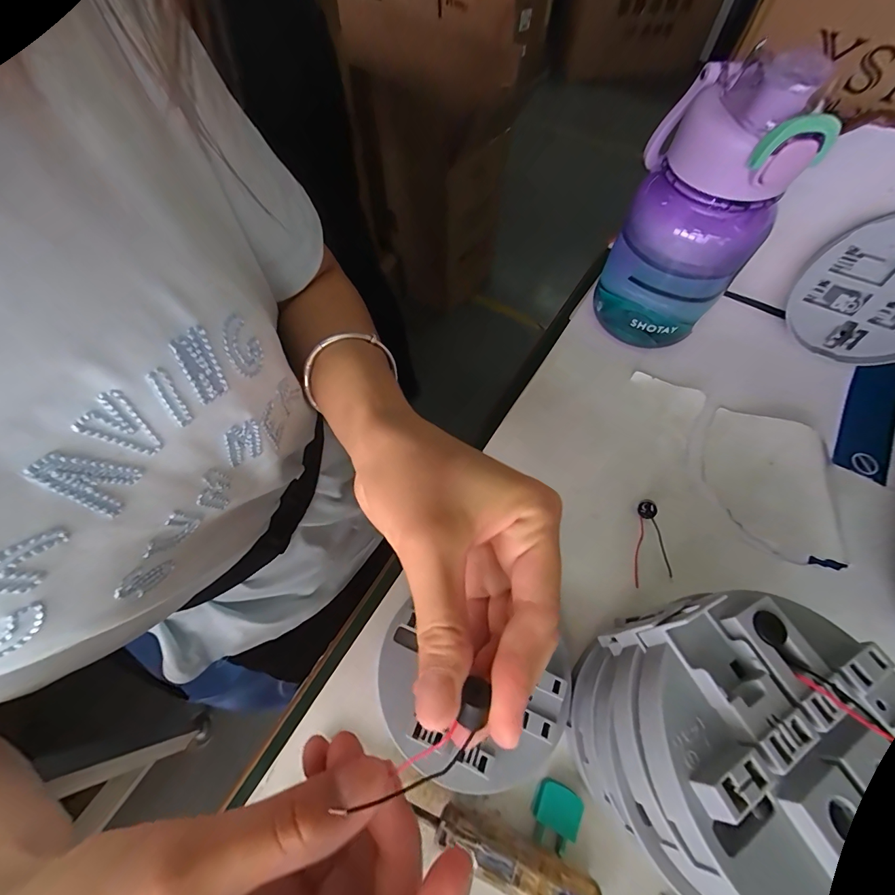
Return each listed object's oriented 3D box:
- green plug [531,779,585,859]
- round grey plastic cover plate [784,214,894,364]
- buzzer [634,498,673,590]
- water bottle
[{"bbox_3d":[0.054,0.184,0.194,0.021,0.005,0.026,28,66,15],"label":"green plug"},{"bbox_3d":[0.318,-0.111,0.285,0.104,0.101,0.015,30,53,14],"label":"round grey plastic cover plate"},{"bbox_3d":[0.132,0.062,0.255,0.020,0.012,0.054,5,76,4],"label":"buzzer"},{"bbox_3d":[0.163,-0.148,0.268,0.089,0.172,0.069,26,66,14],"label":"water bottle"}]

